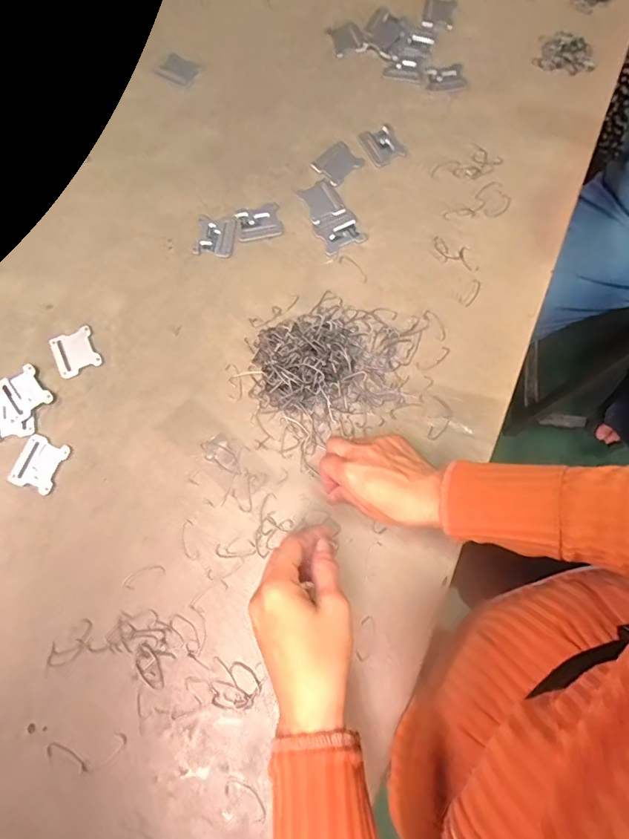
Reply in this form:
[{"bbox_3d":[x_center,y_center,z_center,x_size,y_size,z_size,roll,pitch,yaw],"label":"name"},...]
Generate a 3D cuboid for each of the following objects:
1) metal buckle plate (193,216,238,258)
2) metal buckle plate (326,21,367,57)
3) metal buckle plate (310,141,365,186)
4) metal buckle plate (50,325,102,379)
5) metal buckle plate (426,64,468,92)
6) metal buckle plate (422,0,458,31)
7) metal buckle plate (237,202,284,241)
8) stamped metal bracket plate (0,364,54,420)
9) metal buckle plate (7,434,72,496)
[{"bbox_3d":[-0.112,-0.207,0.538,0.044,0.004,0.050,6,75,3],"label":"metal buckle plate"},{"bbox_3d":[0.042,-0.485,0.608,0.042,0.006,0.045,-18,75,-4],"label":"metal buckle plate"},{"bbox_3d":[0.026,-0.298,0.556,0.041,0.008,0.051,43,80,11],"label":"metal buckle plate"},{"bbox_3d":[-0.254,-0.072,0.506,0.044,0.004,0.049,-26,76,-6],"label":"metal buckle plate"},{"bbox_3d":[0.163,-0.420,0.590,0.048,0.005,0.042,-1,75,1],"label":"metal buckle plate"},{"bbox_3d":[0.161,-0.526,0.615,0.040,0.004,0.055,11,75,4],"label":"metal buckle plate"},{"bbox_3d":[-0.063,-0.225,0.545,0.050,0.005,0.042,-14,75,-2],"label":"metal buckle plate"},{"bbox_3d":[-0.298,-0.029,0.491,0.040,0.006,0.049,-37,77,-8],"label":"stamped metal bracket plate"},{"bbox_3d":[-0.272,0.043,0.471,0.046,0.004,0.051,19,76,6],"label":"metal buckle plate"}]

